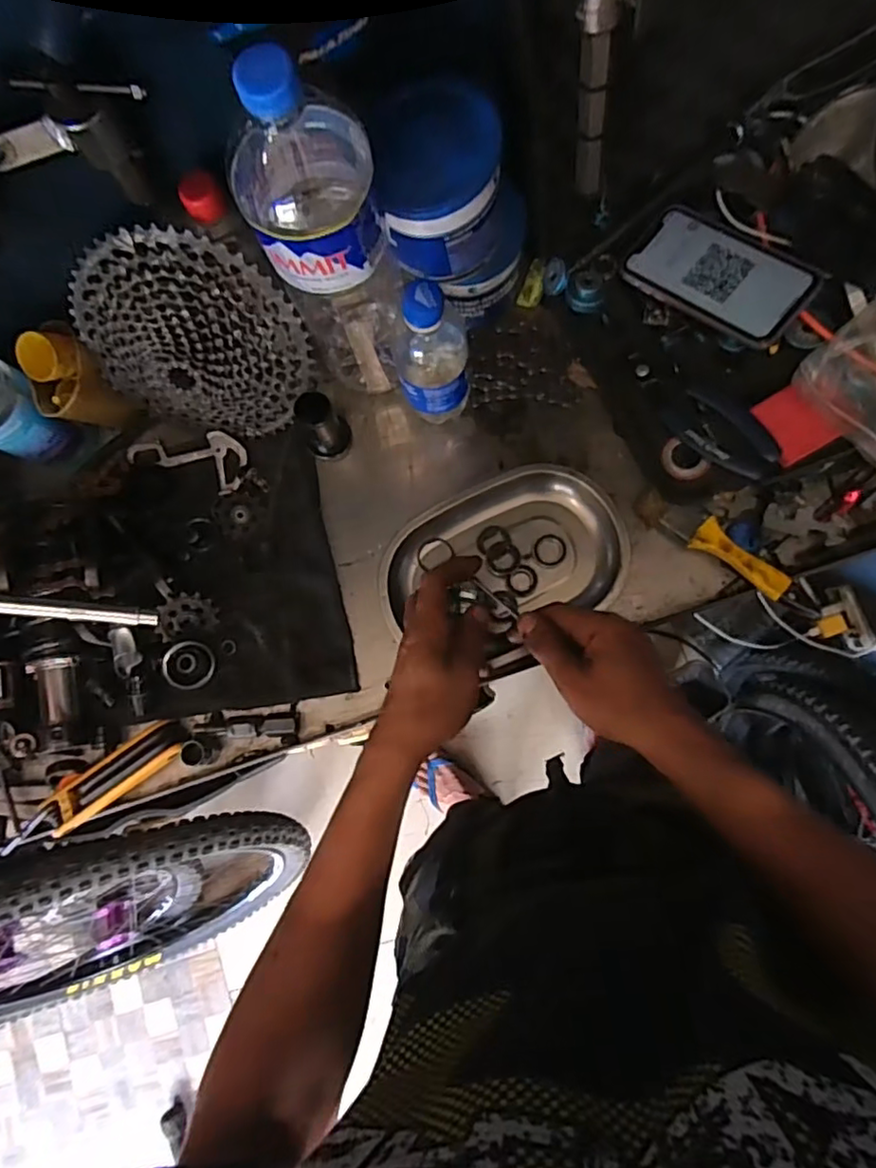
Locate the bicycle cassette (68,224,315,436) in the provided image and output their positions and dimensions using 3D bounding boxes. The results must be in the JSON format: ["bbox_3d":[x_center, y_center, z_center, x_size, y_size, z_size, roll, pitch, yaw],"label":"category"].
[{"bbox_3d":[-0.208,-0.194,0.511,0.193,0.179,0.047,12,51,-12],"label":"bicycle cassette"}]

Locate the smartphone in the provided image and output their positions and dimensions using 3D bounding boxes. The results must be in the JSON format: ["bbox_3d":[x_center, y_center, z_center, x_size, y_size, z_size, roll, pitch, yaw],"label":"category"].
[{"bbox_3d":[0.237,-0.264,0.518,0.149,0.011,0.079,44,94,20],"label":"smartphone"}]

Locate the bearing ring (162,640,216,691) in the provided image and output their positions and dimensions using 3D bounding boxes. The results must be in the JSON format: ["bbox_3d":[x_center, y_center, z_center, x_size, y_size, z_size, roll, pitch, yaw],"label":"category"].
[{"bbox_3d":[-0.230,0.075,0.563,0.045,0.009,0.046,4,80,-20],"label":"bearing ring"}]

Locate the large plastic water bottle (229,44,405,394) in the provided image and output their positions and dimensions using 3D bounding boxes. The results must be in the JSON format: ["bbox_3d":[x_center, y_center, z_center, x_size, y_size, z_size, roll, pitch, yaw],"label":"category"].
[{"bbox_3d":[-0.076,-0.247,0.460,0.091,0.314,0.106,-27,80,2],"label":"large plastic water bottle"}]

